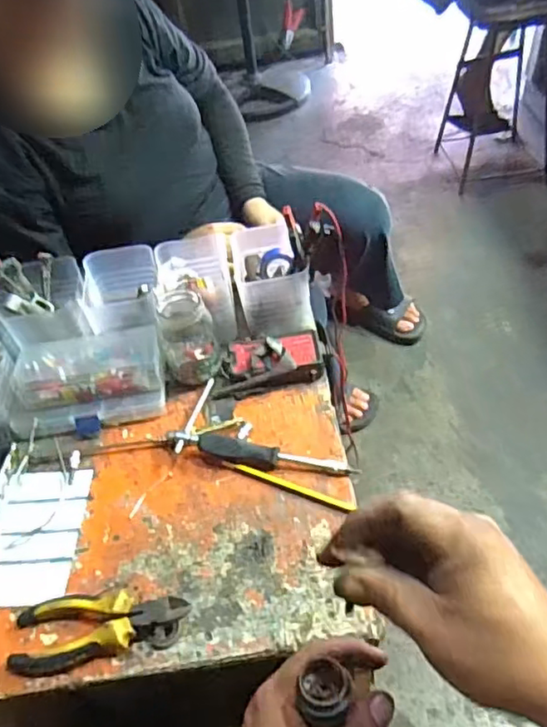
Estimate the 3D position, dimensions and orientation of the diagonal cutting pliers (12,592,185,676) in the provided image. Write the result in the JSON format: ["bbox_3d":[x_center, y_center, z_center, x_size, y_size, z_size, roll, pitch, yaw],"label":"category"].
[{"bbox_3d":[-0.149,0.227,0.514,0.152,0.031,0.061,-5,48,2],"label":"diagonal cutting pliers"}]

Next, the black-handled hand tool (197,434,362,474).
[{"bbox_3d":[0.004,0.093,0.613,0.161,0.032,0.023,3,49,9],"label":"black-handled hand tool"}]

